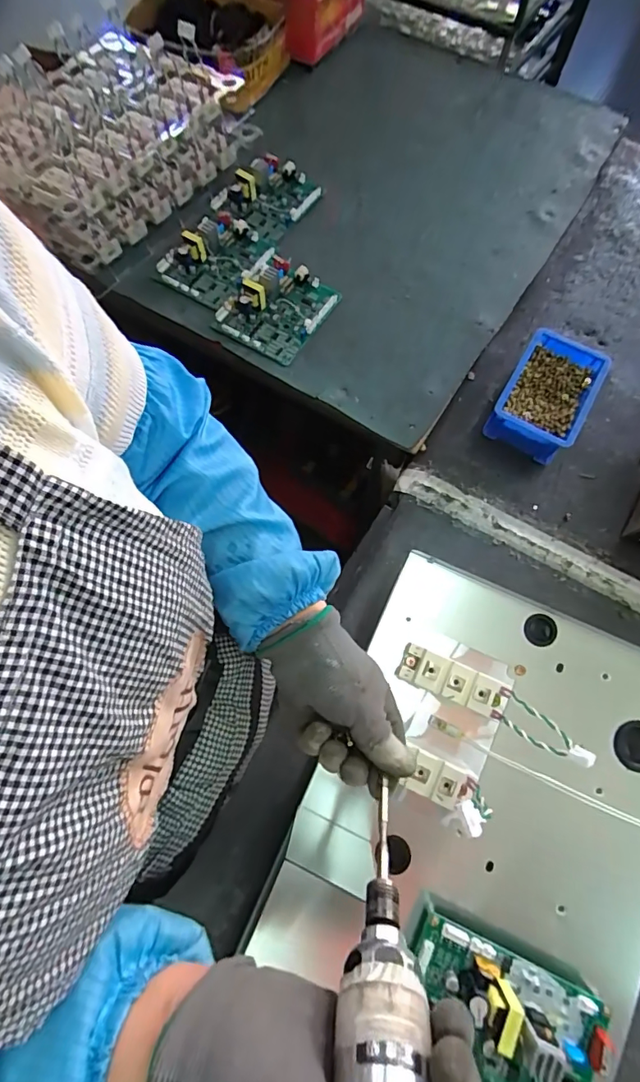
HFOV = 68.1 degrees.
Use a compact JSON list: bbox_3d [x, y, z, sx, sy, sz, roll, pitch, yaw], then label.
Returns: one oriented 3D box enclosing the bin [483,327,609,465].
[{"bbox_3d":[0.282,-0.180,0.593,0.099,0.058,0.148,29,72,10],"label":"bin"}]

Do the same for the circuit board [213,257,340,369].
[{"bbox_3d":[-0.061,-0.329,0.653,0.128,0.030,0.142,29,72,9],"label":"circuit board"}]

